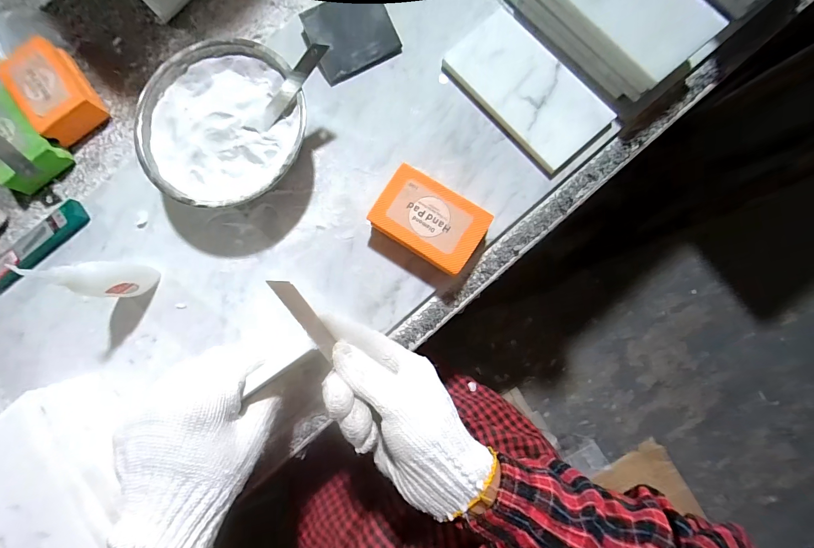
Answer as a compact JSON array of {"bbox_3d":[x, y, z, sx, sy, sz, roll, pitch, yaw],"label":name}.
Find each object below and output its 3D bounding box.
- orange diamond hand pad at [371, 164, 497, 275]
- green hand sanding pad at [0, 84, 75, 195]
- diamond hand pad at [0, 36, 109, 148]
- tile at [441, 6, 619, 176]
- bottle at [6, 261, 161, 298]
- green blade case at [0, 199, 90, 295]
[{"bbox_3d":[0.021,-0.045,0.304,0.090,0.033,0.060,33,86,6],"label":"orange diamond hand pad"},{"bbox_3d":[-0.397,-0.133,0.355,0.057,0.034,0.094,-42,83,-2],"label":"green hand sanding pad"},{"bbox_3d":[-0.361,-0.186,0.356,0.060,0.034,0.098,-40,82,-1],"label":"diamond hand pad"},{"bbox_3d":[0.113,-0.173,0.320,0.084,0.008,0.150,-39,83,-2],"label":"tile"},{"bbox_3d":[-0.267,0.000,0.290,0.035,0.098,0.030,20,85,5],"label":"bottle"},{"bbox_3d":[-0.367,-0.027,0.344,0.116,0.013,0.028,-39,83,-2],"label":"green blade case"}]

